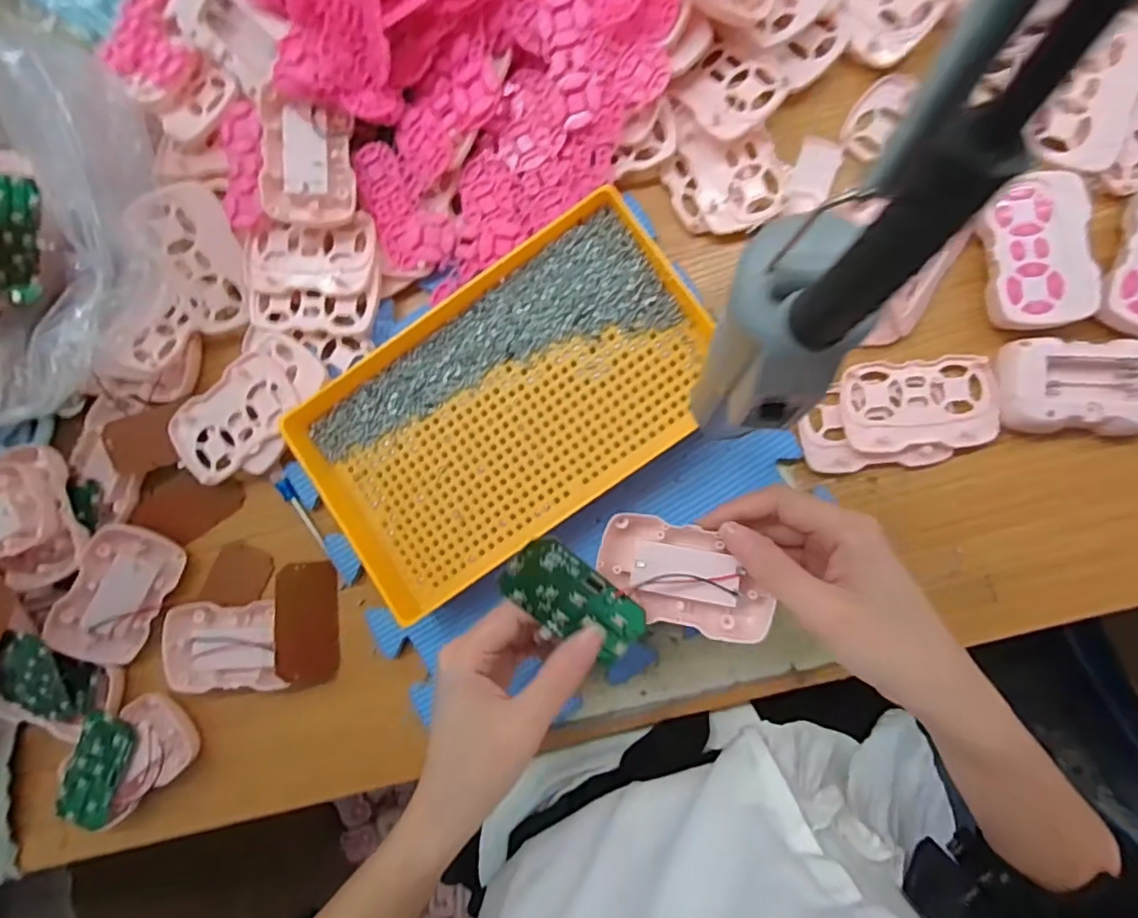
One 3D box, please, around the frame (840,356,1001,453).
[{"bbox_3d":[0.209,-0.033,0.364,0.086,0.008,0.053,-4,87,6],"label":"frame"}]

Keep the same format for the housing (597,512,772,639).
[{"bbox_3d":[0.059,0.060,0.306,0.088,0.022,0.050,11,92,4],"label":"housing"}]

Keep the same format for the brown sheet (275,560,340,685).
[{"bbox_3d":[-0.167,0.105,0.389,0.038,0.004,0.076,1,84,-38],"label":"brown sheet"}]

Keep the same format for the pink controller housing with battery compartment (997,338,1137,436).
[{"bbox_3d":[0.294,-0.042,0.351,0.084,0.023,0.053,1,88,6],"label":"pink controller housing with battery compartment"}]

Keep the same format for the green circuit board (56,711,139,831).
[{"bbox_3d":[-0.306,0.201,0.393,0.036,0.004,0.071,19,89,0],"label":"green circuit board"}]

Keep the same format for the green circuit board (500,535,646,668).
[{"bbox_3d":[0.003,0.068,0.293,0.073,0.004,0.037,34,94,-12],"label":"green circuit board"}]

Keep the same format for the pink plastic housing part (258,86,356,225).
[{"bbox_3d":[-0.160,-0.185,0.375,0.052,0.014,0.073,-1,93,-14],"label":"pink plastic housing part"}]

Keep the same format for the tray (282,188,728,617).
[{"bbox_3d":[-0.034,-0.031,0.373,0.249,0.030,0.152,-34,85,3],"label":"tray"}]

